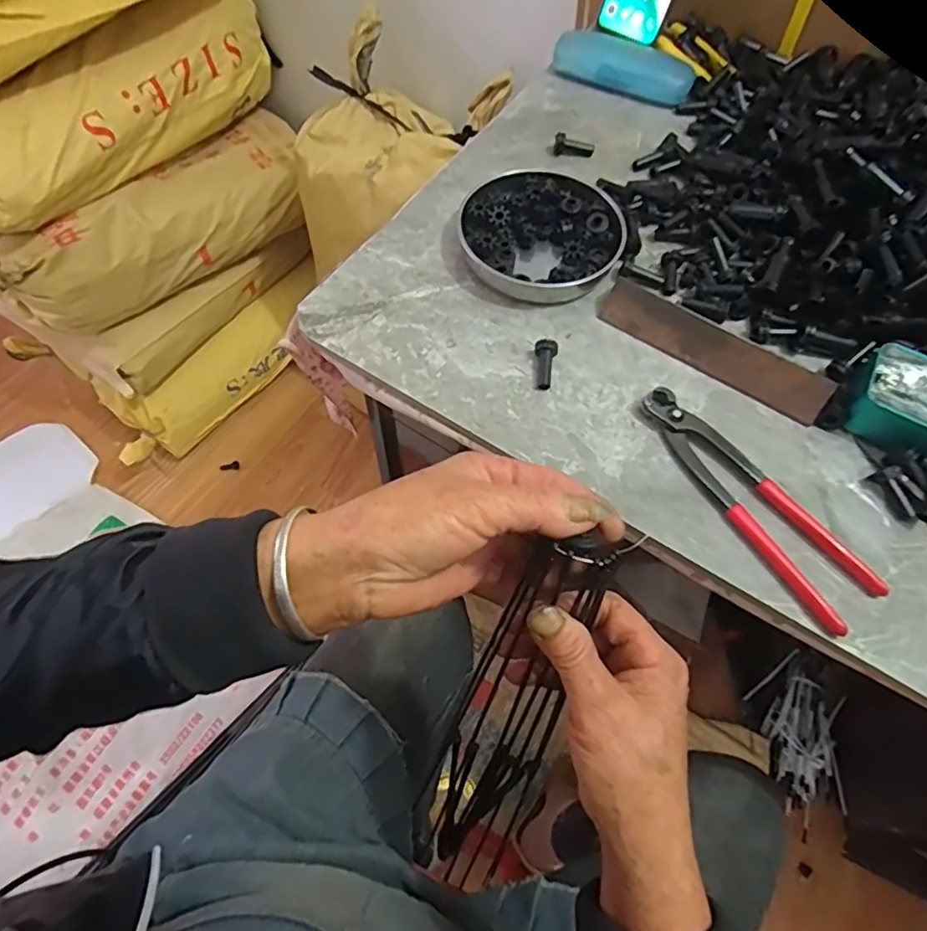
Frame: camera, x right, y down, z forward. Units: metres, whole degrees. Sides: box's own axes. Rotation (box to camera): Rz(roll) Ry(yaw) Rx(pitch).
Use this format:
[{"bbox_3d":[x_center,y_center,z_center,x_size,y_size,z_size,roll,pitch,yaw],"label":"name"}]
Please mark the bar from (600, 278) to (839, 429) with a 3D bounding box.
[{"bbox_3d":[0.191,-0.089,0.447,0.178,0.035,0.008,32,29,14],"label":"bar"}]

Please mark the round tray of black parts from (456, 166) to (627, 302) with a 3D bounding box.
[{"bbox_3d":[0.069,-0.200,0.499,0.132,0.028,0.128,1,63,-1],"label":"round tray of black parts"}]

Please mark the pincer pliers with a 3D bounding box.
[{"bbox_3d":[0.194,0.023,0.397,0.049,0.013,0.193,-35,69,-17],"label":"pincer pliers"}]

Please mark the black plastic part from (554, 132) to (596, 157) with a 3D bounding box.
[{"bbox_3d":[0.109,-0.311,0.564,0.039,0.015,0.012,11,63,4],"label":"black plastic part"}]

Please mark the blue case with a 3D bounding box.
[{"bbox_3d":[0.168,-0.418,0.608,0.143,0.028,0.049,17,64,7],"label":"blue case"}]

